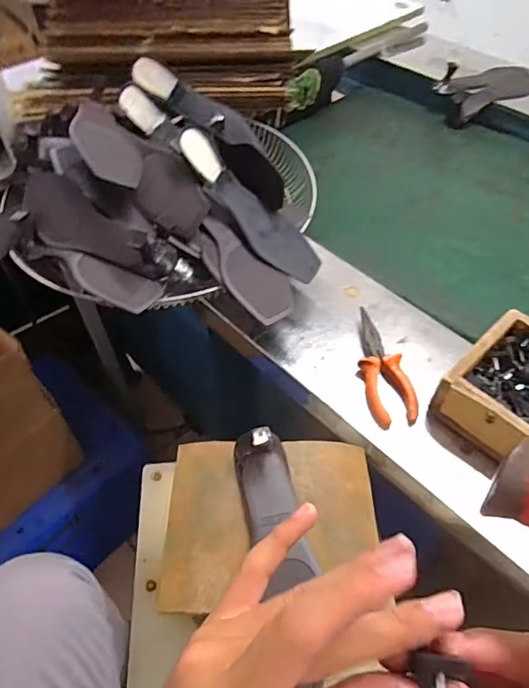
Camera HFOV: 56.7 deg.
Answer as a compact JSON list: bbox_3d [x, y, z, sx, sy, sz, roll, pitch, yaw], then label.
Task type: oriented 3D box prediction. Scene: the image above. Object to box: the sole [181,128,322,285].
[{"bbox_3d":[-0.018,-0.169,0.610,0.229,0.032,0.073,47,60,-4],"label":"sole"}]

